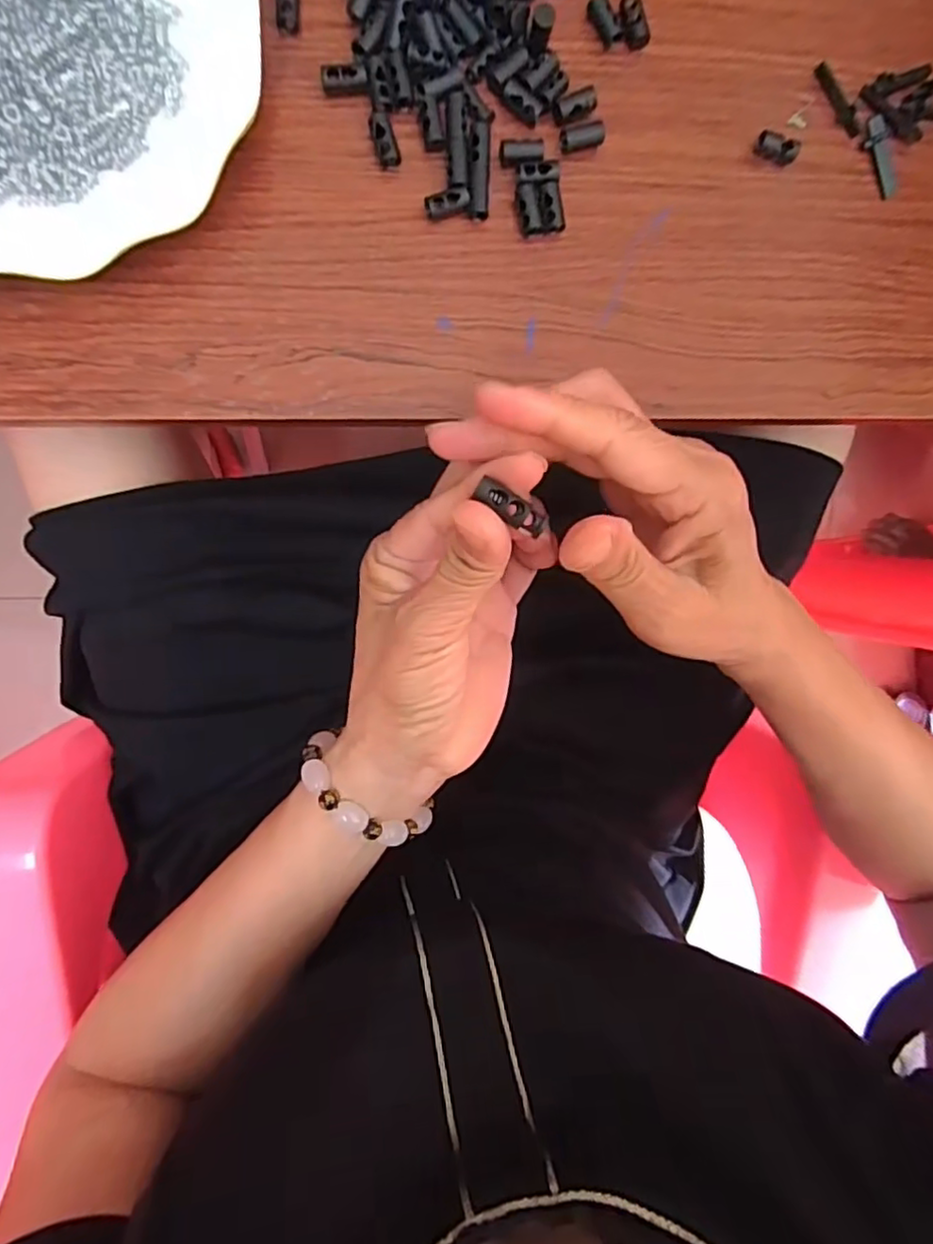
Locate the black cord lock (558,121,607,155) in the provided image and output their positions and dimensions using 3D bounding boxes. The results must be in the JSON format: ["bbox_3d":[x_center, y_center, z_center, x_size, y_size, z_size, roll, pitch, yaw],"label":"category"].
[{"bbox_3d":[0.051,-0.212,0.281,0.022,0.006,0.009,-17,97,-7],"label":"black cord lock"}]

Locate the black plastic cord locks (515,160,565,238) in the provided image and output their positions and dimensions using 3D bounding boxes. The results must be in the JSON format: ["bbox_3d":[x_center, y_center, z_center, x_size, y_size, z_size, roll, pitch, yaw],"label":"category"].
[{"bbox_3d":[0.032,-0.185,0.281,0.020,0.010,0.028,-10,93,-6],"label":"black plastic cord locks"}]

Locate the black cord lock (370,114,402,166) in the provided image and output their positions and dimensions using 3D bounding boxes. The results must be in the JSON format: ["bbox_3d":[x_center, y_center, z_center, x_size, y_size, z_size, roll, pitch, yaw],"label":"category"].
[{"bbox_3d":[-0.034,-0.203,0.269,0.009,0.006,0.021,-24,108,-6],"label":"black cord lock"}]

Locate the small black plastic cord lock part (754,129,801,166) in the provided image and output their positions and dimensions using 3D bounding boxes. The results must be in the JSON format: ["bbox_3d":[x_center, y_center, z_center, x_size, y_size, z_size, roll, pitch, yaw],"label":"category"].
[{"bbox_3d":[0.144,-0.220,0.295,0.021,0.011,0.010,16,92,-9],"label":"small black plastic cord lock part"}]

